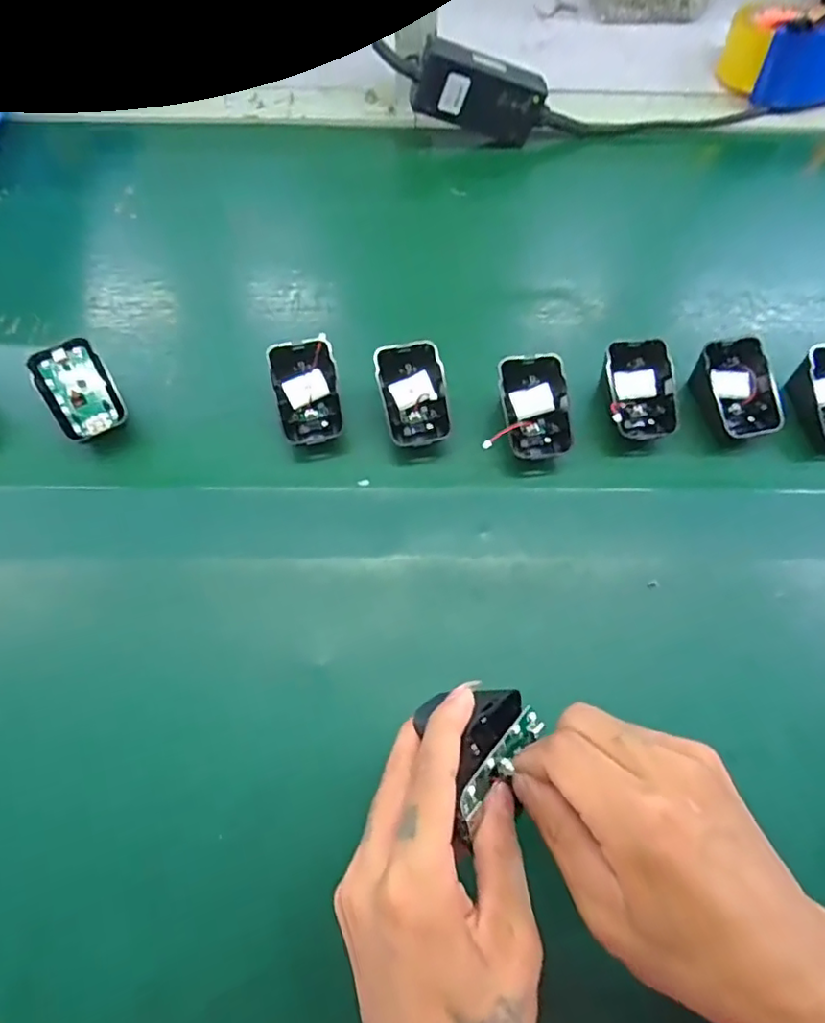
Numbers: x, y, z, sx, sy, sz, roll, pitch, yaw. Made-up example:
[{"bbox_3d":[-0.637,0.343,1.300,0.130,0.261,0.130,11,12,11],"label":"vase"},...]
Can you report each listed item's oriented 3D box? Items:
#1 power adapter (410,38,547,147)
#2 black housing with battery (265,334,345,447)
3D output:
[{"bbox_3d":[0.059,-0.373,0.523,0.117,0.055,0.025,4,62,-23],"label":"power adapter"},{"bbox_3d":[-0.072,-0.081,0.401,0.045,0.016,0.068,-11,96,-8],"label":"black housing with battery"}]

